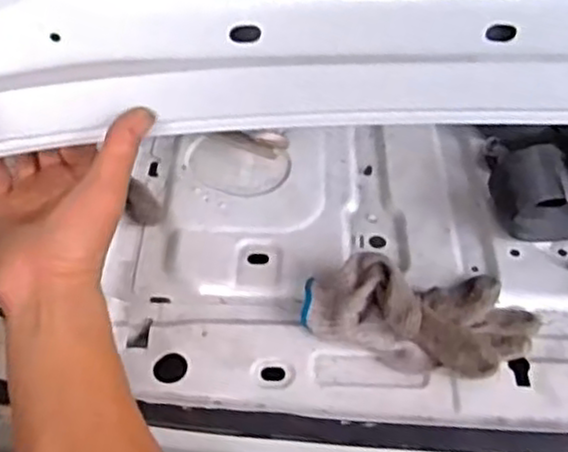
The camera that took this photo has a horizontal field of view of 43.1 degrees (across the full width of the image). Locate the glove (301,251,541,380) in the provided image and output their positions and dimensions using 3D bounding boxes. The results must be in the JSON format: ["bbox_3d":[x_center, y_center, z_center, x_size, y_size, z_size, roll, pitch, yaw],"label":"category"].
[{"bbox_3d":[0.102,0.062,0.508,0.171,0.049,0.083,-2,49,-5],"label":"glove"}]

